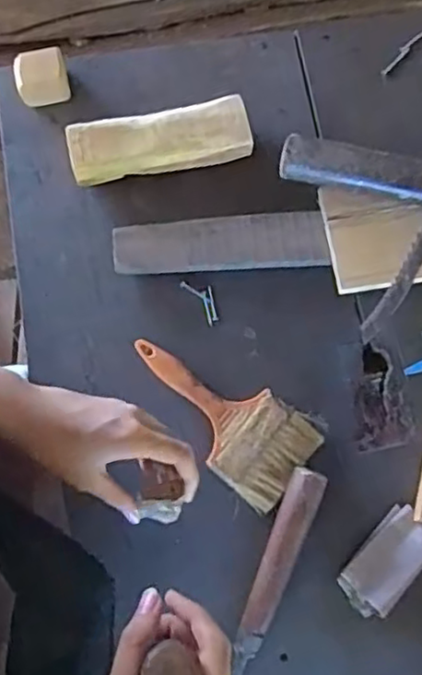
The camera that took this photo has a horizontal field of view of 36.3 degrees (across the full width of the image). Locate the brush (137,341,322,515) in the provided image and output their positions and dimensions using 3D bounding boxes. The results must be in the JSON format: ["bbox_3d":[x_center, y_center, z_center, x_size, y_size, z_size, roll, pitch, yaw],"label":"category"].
[{"bbox_3d":[0.008,0.067,0.596,0.183,0.020,0.089,41,80,7],"label":"brush"}]

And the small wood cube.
[{"bbox_3d":[-0.172,-0.265,0.651,0.052,0.032,0.046,-13,79,-3],"label":"small wood cube"}]

